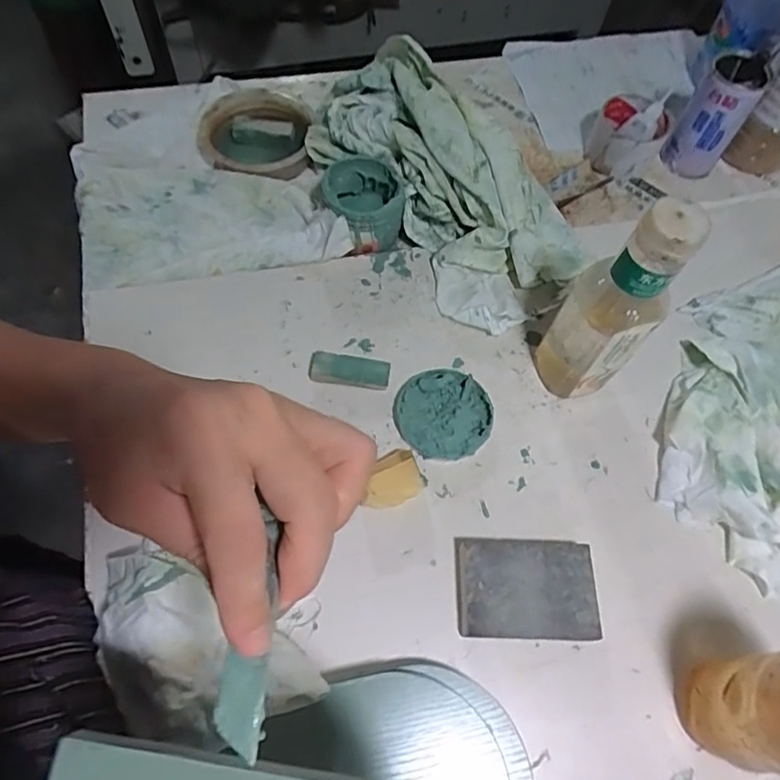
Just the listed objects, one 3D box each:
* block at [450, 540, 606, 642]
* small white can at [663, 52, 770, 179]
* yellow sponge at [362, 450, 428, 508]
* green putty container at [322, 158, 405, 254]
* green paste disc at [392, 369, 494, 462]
[{"bbox_3d":[0.100,0.149,0.431,0.101,0.028,0.070,2,63,-2],"label":"block"},{"bbox_3d":[0.358,-0.303,0.630,0.059,0.109,0.059,1,63,-3],"label":"small white can"},{"bbox_3d":[0.000,0.074,0.460,0.048,0.032,0.035,-25,67,-15],"label":"yellow sponge"},{"bbox_3d":[-0.026,-0.180,0.555,0.075,0.051,0.082,-6,64,-6],"label":"green putty container"},{"bbox_3d":[0.048,0.020,0.494,0.082,0.013,0.078,1,63,-3],"label":"green paste disc"}]

